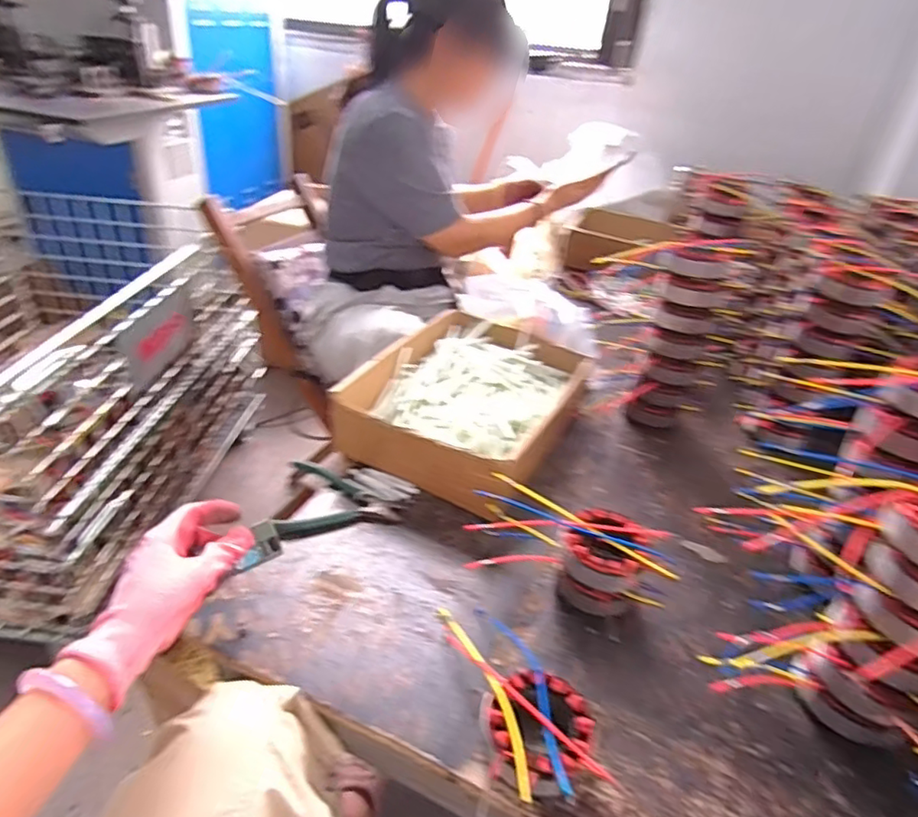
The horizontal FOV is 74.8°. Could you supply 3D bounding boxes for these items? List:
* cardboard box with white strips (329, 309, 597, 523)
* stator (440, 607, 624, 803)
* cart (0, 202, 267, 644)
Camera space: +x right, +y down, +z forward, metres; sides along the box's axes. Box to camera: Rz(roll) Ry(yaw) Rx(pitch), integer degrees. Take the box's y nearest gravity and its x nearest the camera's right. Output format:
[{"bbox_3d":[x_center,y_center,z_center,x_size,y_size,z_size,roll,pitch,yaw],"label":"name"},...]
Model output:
[{"bbox_3d":[0.018,-0.009,0.824,0.246,0.091,0.322,20,36,21],"label":"cardboard box with white strips"},{"bbox_3d":[0.050,0.235,0.514,0.087,0.043,0.187,-5,35,-15],"label":"stator"},{"bbox_3d":[-0.905,-0.058,1.254,0.691,0.514,0.828,8,34,4],"label":"cart"}]

